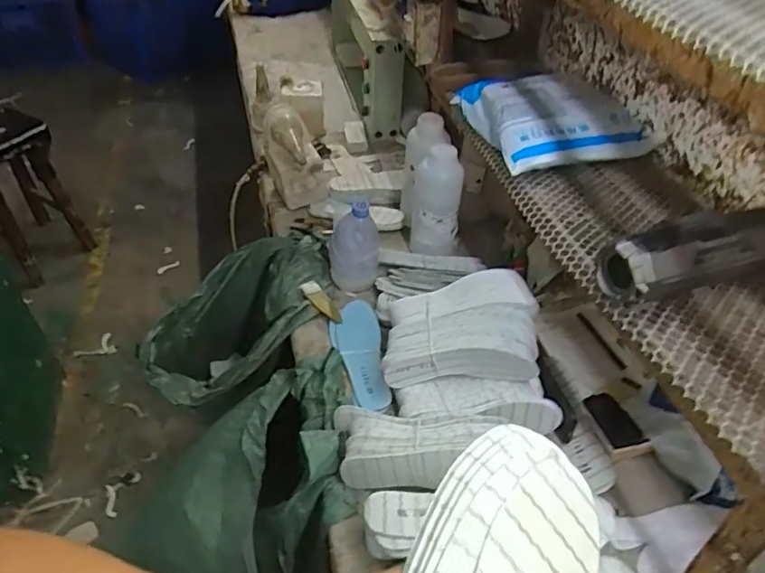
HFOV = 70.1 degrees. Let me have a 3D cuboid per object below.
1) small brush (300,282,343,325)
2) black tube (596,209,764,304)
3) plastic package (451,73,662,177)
[{"bbox_3d":[-0.113,0.028,1.037,0.035,0.016,0.125,-25,51,-28],"label":"small brush"},{"bbox_3d":[0.376,-0.037,0.653,0.229,0.074,0.077,-10,45,-16],"label":"black tube"},{"bbox_3d":[0.293,-0.286,0.920,0.271,0.064,0.223,-9,45,-14],"label":"plastic package"}]

